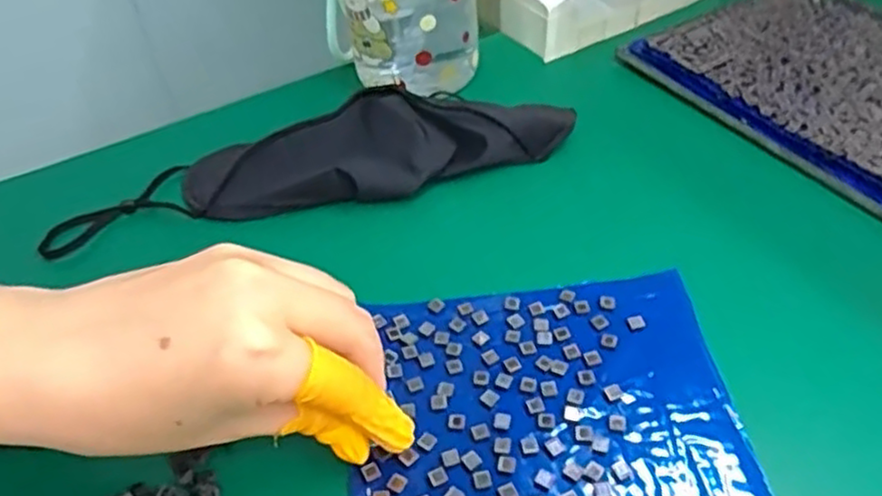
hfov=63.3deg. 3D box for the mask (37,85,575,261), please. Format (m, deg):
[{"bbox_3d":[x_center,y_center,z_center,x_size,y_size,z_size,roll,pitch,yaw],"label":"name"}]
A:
[{"bbox_3d":[-0.068,-0.044,0.385,0.274,0.032,0.062,-16,45,-10],"label":"mask"}]

